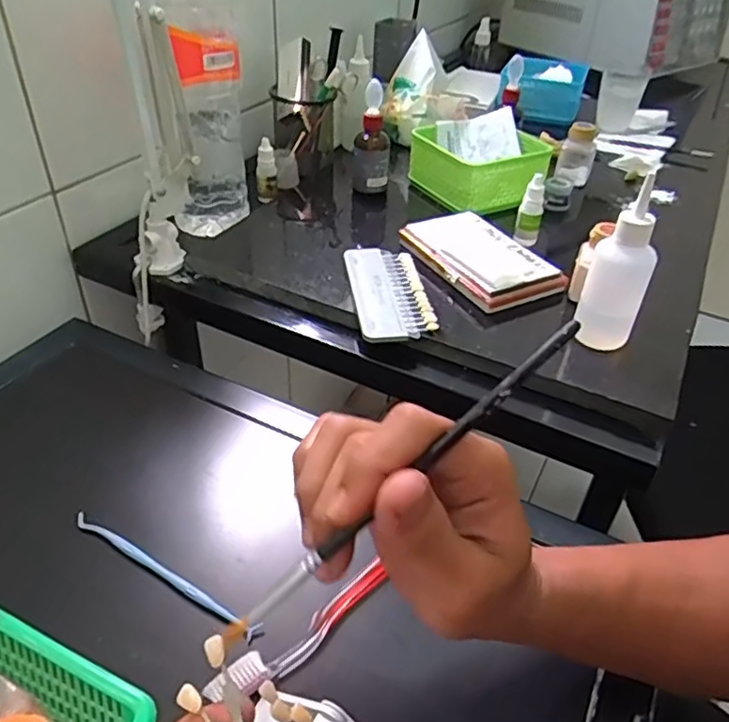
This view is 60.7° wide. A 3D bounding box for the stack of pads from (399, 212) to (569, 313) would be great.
[{"bbox_3d":[0.116,-0.106,0.622,0.089,0.023,0.150,-18,43,-25],"label":"stack of pads"}]

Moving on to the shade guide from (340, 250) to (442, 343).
[{"bbox_3d":[0.021,-0.065,0.579,0.064,0.010,0.143,-3,39,-8],"label":"shade guide"}]

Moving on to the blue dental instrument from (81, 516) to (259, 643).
[{"bbox_3d":[-0.137,0.143,0.423,0.163,0.005,0.012,22,42,22],"label":"blue dental instrument"}]

